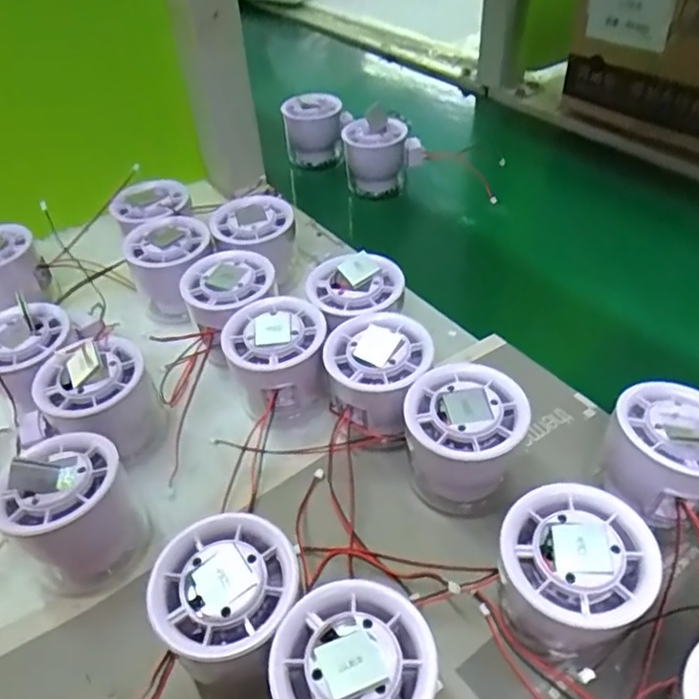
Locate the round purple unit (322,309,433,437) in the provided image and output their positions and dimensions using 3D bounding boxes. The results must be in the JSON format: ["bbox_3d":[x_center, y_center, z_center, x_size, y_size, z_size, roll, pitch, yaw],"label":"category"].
[{"bbox_3d":[0.017,0.020,0.347,0.053,0.061,0.058,-2,43,2],"label":"round purple unit"}]

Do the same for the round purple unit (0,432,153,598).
[{"bbox_3d":[-0.132,0.074,0.298,0.056,0.072,0.056,-2,43,2],"label":"round purple unit"}]

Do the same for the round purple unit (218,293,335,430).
[{"bbox_3d":[-0.040,0.009,0.366,0.055,0.061,0.054,-19,45,-15],"label":"round purple unit"}]

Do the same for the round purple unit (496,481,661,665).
[{"bbox_3d":[0.091,0.095,0.260,0.055,0.055,0.055,-2,43,2],"label":"round purple unit"}]

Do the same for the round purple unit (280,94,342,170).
[{"bbox_3d":[-0.036,-0.213,0.616,0.051,0.070,0.046,-14,43,-8],"label":"round purple unit"}]

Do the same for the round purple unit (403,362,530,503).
[{"bbox_3d":[0.058,0.045,0.315,0.054,0.058,0.050,-2,43,2],"label":"round purple unit"}]

